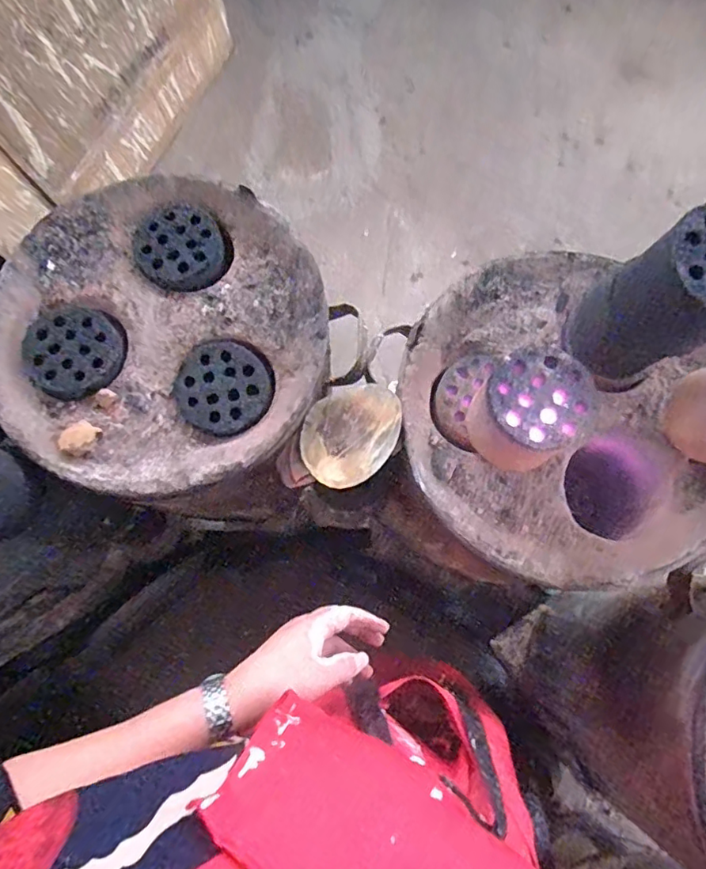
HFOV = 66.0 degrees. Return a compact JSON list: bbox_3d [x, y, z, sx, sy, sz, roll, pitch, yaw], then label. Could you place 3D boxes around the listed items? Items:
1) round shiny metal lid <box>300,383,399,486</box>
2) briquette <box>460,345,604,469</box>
[{"bbox_3d":[-0.001,-0.001,0.581,0.111,0.008,0.110,-10,62,20],"label":"round shiny metal lid"},{"bbox_3d":[0.174,-0.022,0.537,0.098,0.089,0.096,0,77,-2],"label":"briquette"}]

